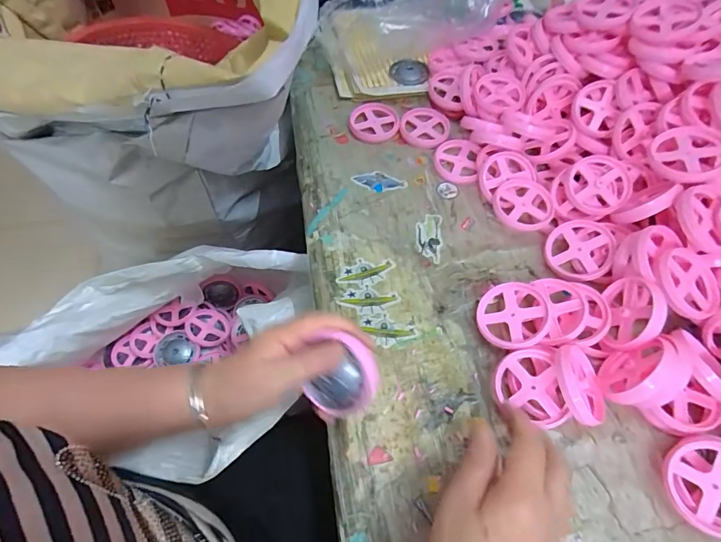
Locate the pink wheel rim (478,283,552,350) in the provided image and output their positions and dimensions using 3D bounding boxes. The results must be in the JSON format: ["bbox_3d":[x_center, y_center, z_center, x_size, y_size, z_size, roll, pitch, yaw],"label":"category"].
[{"bbox_3d":[0.141,0.043,0.377,0.063,0.011,0.063,-17,54,19],"label":"pink wheel rim"}]

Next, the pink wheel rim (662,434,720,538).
[{"bbox_3d":[0.265,0.160,0.306,0.066,0.017,0.066,-8,61,14],"label":"pink wheel rim"}]

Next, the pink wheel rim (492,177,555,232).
[{"bbox_3d":[0.178,-0.072,0.446,0.061,0.011,0.064,-2,64,5],"label":"pink wheel rim"}]

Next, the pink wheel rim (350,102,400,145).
[{"bbox_3d":[0.017,-0.197,0.537,0.063,0.009,0.067,-3,58,-1],"label":"pink wheel rim"}]

